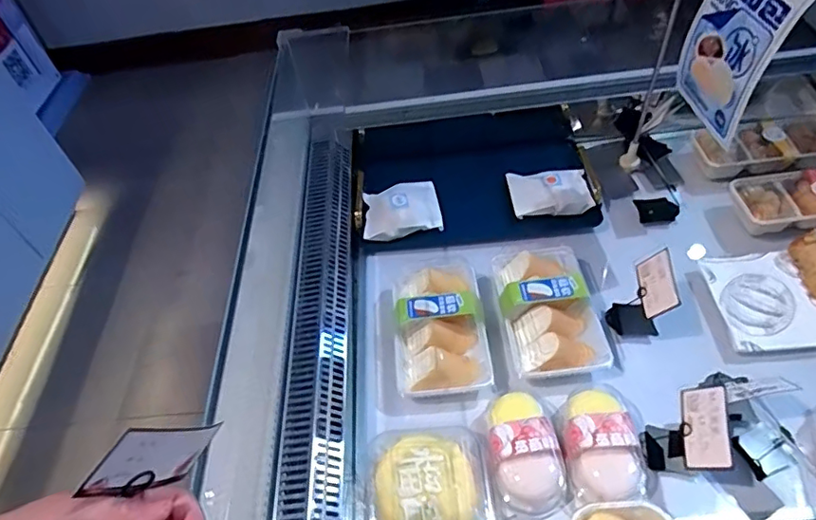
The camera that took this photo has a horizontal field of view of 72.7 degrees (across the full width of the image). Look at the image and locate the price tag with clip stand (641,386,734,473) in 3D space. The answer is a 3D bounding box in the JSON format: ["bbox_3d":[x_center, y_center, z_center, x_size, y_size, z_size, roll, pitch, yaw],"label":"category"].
[{"bbox_3d":[0.307,0.200,0.623,0.066,0.103,0.088,4,51,11],"label":"price tag with clip stand"}]

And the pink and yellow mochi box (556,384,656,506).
[{"bbox_3d":[0.237,0.212,0.664,0.099,0.070,0.146,-4,50,4],"label":"pink and yellow mochi box"}]

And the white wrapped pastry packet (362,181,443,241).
[{"bbox_3d":[-0.009,-0.083,0.936,0.129,0.046,0.106,-5,50,4],"label":"white wrapped pastry packet"}]

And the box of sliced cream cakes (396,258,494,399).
[{"bbox_3d":[0.039,0.084,0.780,0.134,0.071,0.205,-8,50,1],"label":"box of sliced cream cakes"}]

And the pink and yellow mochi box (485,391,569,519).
[{"bbox_3d":[0.139,0.224,0.658,0.086,0.056,0.139,-13,50,-3],"label":"pink and yellow mochi box"}]

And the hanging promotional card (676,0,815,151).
[{"bbox_3d":[0.381,-0.252,0.649,0.050,0.191,0.144,-3,46,2],"label":"hanging promotional card"}]

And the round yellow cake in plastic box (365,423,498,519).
[{"bbox_3d":[0.019,0.265,0.646,0.150,0.049,0.135,-8,50,1],"label":"round yellow cake in plastic box"}]

